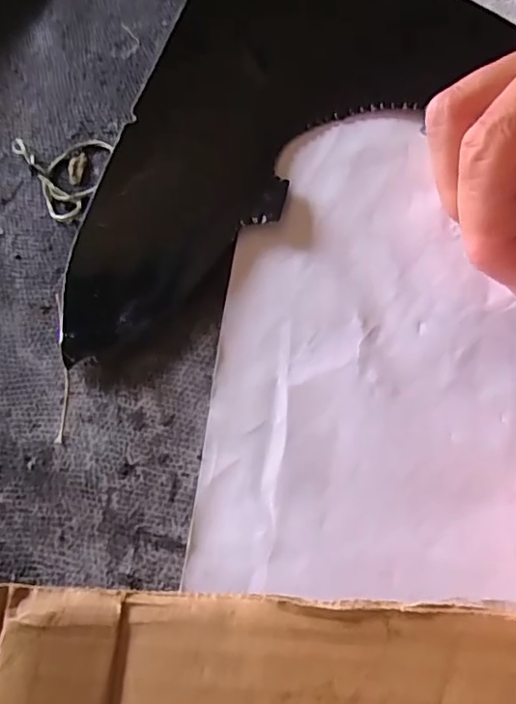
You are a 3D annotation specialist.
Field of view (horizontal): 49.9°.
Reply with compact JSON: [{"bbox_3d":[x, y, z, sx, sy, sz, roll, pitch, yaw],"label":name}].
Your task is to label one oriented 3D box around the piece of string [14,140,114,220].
[{"bbox_3d":[-0.068,-0.069,0.203,0.030,0.004,0.042,-32,76,-6],"label":"piece of string"}]

